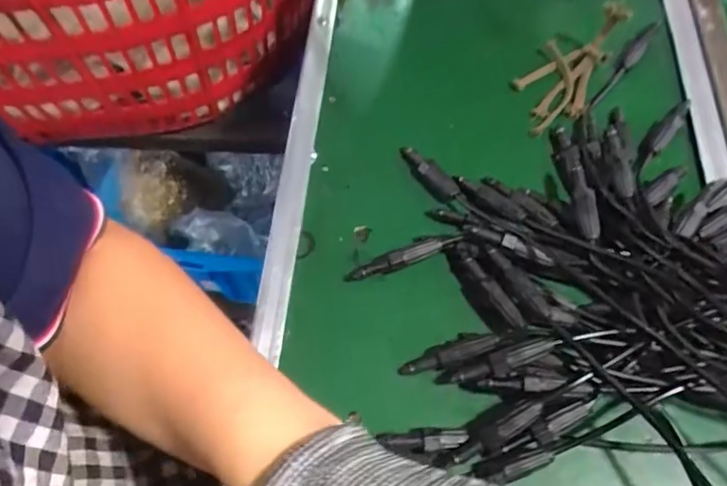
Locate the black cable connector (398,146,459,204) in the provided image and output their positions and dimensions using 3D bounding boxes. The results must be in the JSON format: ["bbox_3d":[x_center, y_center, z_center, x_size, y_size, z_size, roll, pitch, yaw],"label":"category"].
[{"bbox_3d":[0.039,-0.045,0.367,0.052,0.010,0.015,41,69,21],"label":"black cable connector"}]

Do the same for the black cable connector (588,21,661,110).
[{"bbox_3d":[0.187,-0.128,0.409,0.011,0.007,0.098,33,67,18],"label":"black cable connector"}]

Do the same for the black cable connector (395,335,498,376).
[{"bbox_3d":[0.045,0.060,0.307,0.056,0.007,0.010,-23,60,15],"label":"black cable connector"}]

